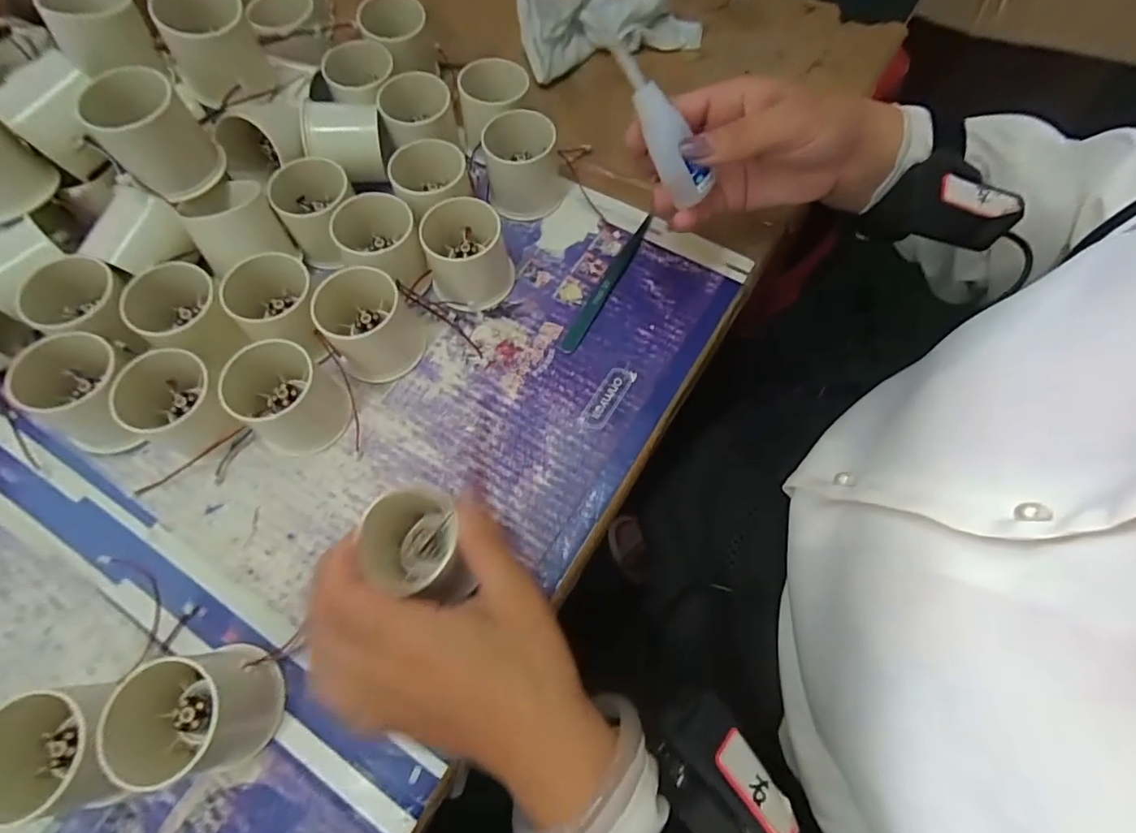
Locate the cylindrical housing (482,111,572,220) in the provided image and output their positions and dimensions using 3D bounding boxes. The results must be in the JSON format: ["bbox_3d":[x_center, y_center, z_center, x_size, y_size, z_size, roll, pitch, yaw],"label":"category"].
[{"bbox_3d":[-0.030,-0.182,0.383,0.056,0.047,0.053,-9,68,-3],"label":"cylindrical housing"}]

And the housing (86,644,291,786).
[{"bbox_3d":[-0.179,0.141,0.252,0.067,0.047,0.055,-12,68,-4],"label":"housing"}]

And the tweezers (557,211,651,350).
[{"bbox_3d":[0.028,-0.094,0.368,0.014,0.004,0.123,29,71,12],"label":"tweezers"}]

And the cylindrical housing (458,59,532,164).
[{"bbox_3d":[-0.054,-0.229,0.398,0.051,0.050,0.048,-5,68,-1],"label":"cylindrical housing"}]

